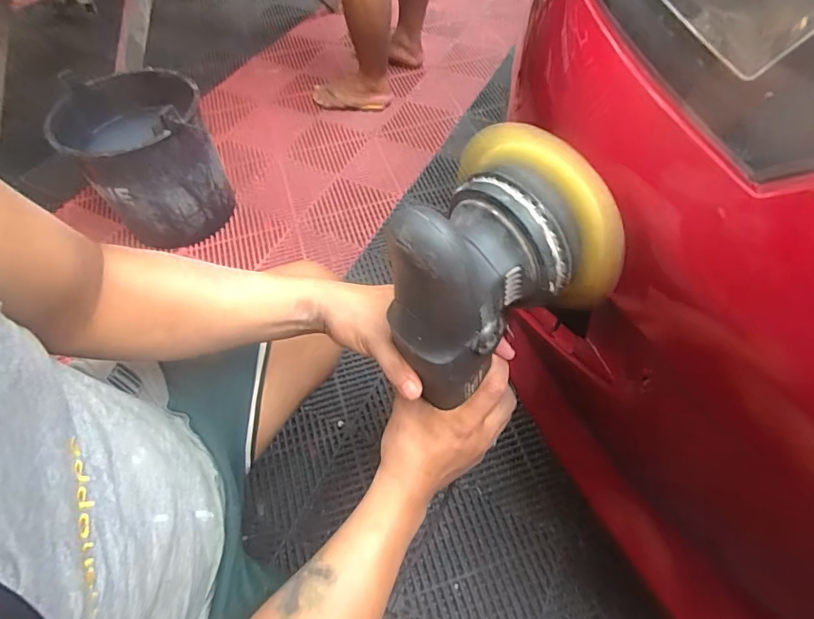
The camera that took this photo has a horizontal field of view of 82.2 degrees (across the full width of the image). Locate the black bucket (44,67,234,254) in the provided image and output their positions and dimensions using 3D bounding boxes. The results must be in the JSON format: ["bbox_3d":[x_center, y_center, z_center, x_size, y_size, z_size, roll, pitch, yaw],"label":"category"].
[{"bbox_3d":[-0.608,-0.368,1.087,0.286,0.255,0.351,-39,62,-21],"label":"black bucket"}]

